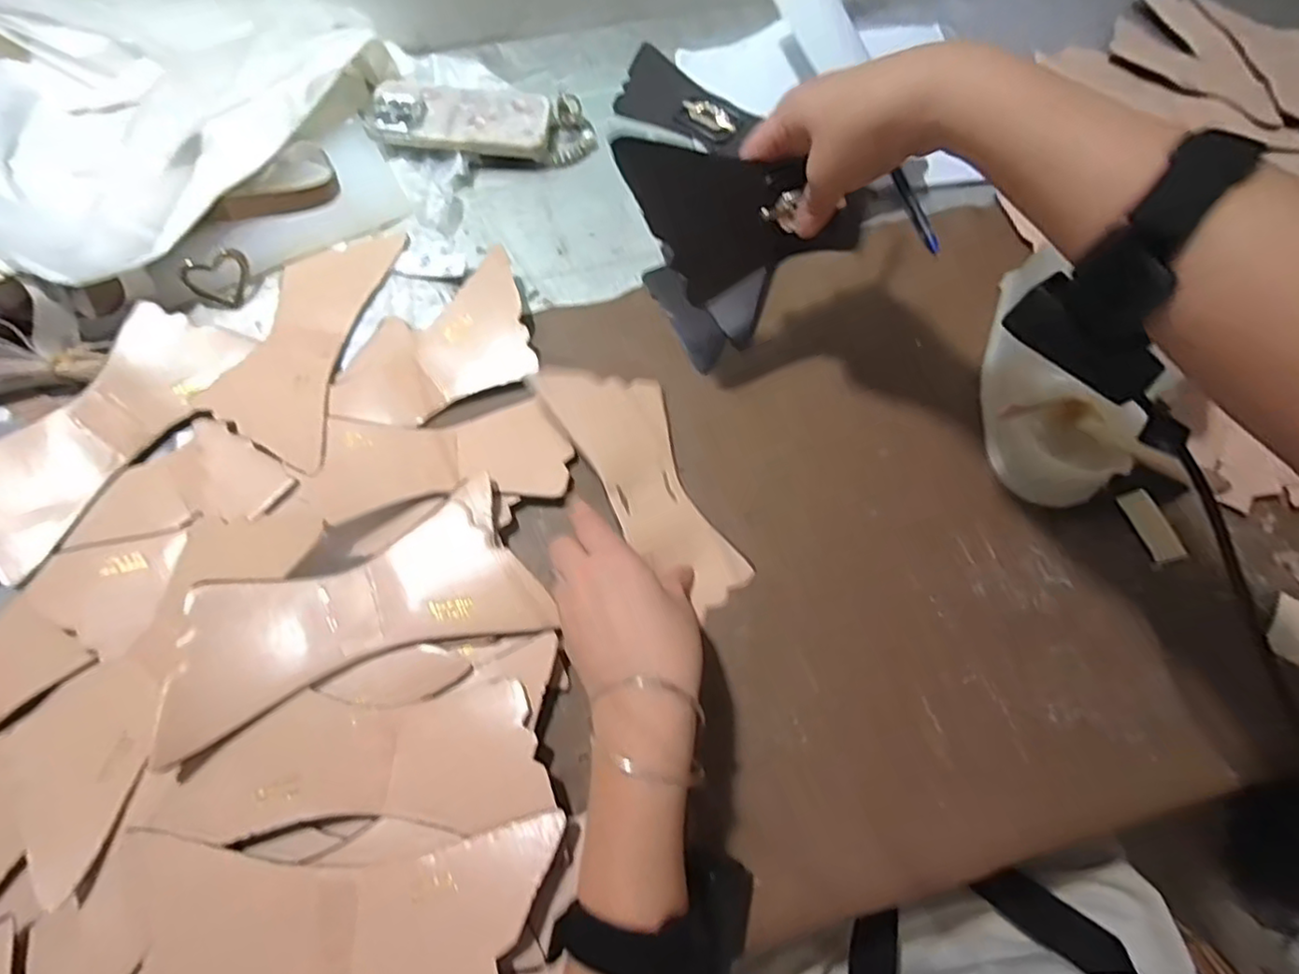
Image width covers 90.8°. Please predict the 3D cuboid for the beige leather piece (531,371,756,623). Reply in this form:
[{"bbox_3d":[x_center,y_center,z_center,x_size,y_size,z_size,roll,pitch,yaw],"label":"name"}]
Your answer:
[{"bbox_3d":[0.003,-0.010,0.455,0.076,0.021,0.197,-31,77,-13],"label":"beige leather piece"}]

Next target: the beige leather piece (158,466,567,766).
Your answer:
[{"bbox_3d":[-0.181,0.078,0.400,0.213,0.018,0.102,-21,68,-23],"label":"beige leather piece"}]

